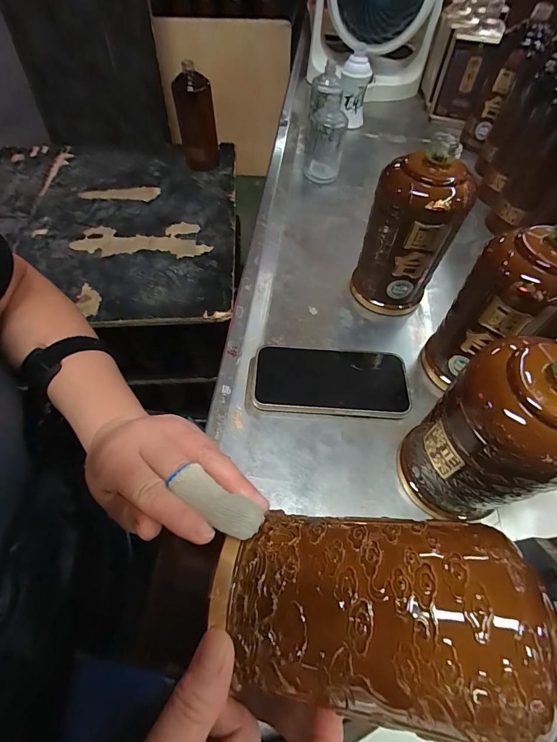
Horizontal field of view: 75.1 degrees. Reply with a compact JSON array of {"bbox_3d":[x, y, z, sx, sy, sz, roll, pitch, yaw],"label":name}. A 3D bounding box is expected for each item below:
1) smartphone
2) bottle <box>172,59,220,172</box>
[{"bbox_3d":[0.054,0.010,0.377,0.156,0.015,0.077,4,55,1],"label":"smartphone"},{"bbox_3d":[-0.179,-0.545,0.797,0.076,0.180,0.067,-15,57,-10],"label":"bottle"}]

